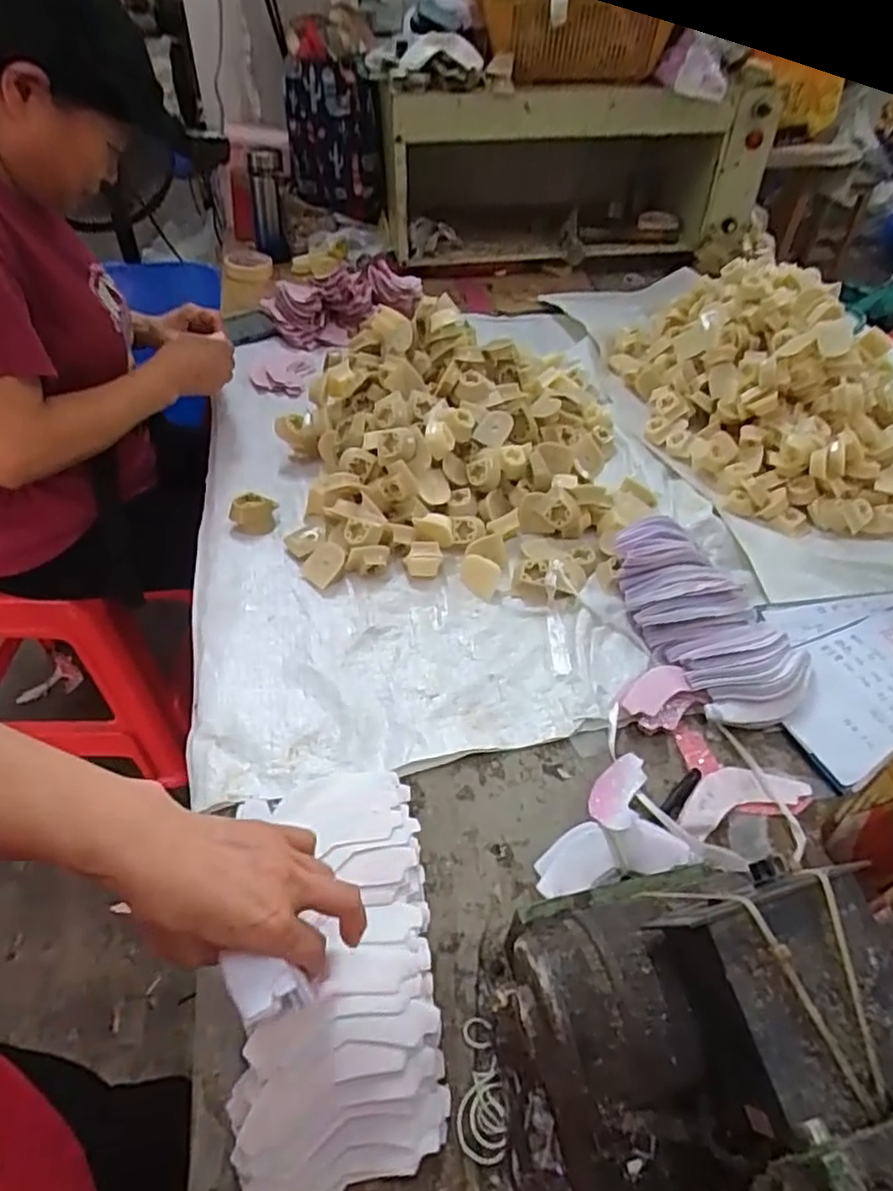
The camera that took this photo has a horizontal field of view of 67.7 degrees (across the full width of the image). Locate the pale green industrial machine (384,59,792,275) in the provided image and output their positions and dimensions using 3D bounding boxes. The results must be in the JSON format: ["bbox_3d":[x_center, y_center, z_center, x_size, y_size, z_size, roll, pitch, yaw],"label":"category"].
[{"bbox_3d":[0.247,-0.899,1.411,0.748,0.322,0.336,-2,47,-6],"label":"pale green industrial machine"}]

